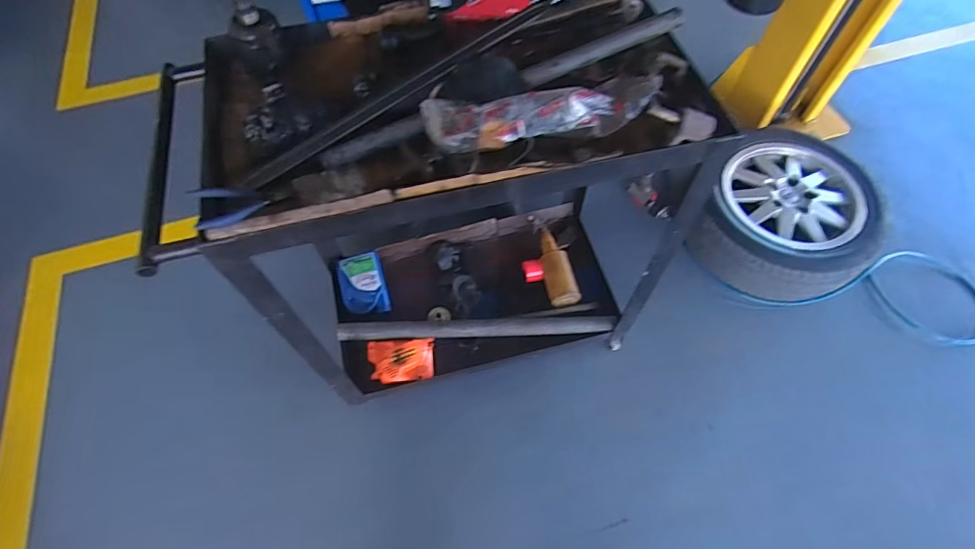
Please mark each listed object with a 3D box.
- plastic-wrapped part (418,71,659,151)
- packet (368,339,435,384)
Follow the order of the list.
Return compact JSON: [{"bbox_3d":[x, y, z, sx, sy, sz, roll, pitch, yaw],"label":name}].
[{"bbox_3d":[0.096,-0.257,0.759,0.376,0.059,0.112,-17,62,-8],"label":"plastic-wrapped part"},{"bbox_3d":[-0.239,0.236,1.325,0.177,0.050,0.119,-3,61,0],"label":"packet"}]

